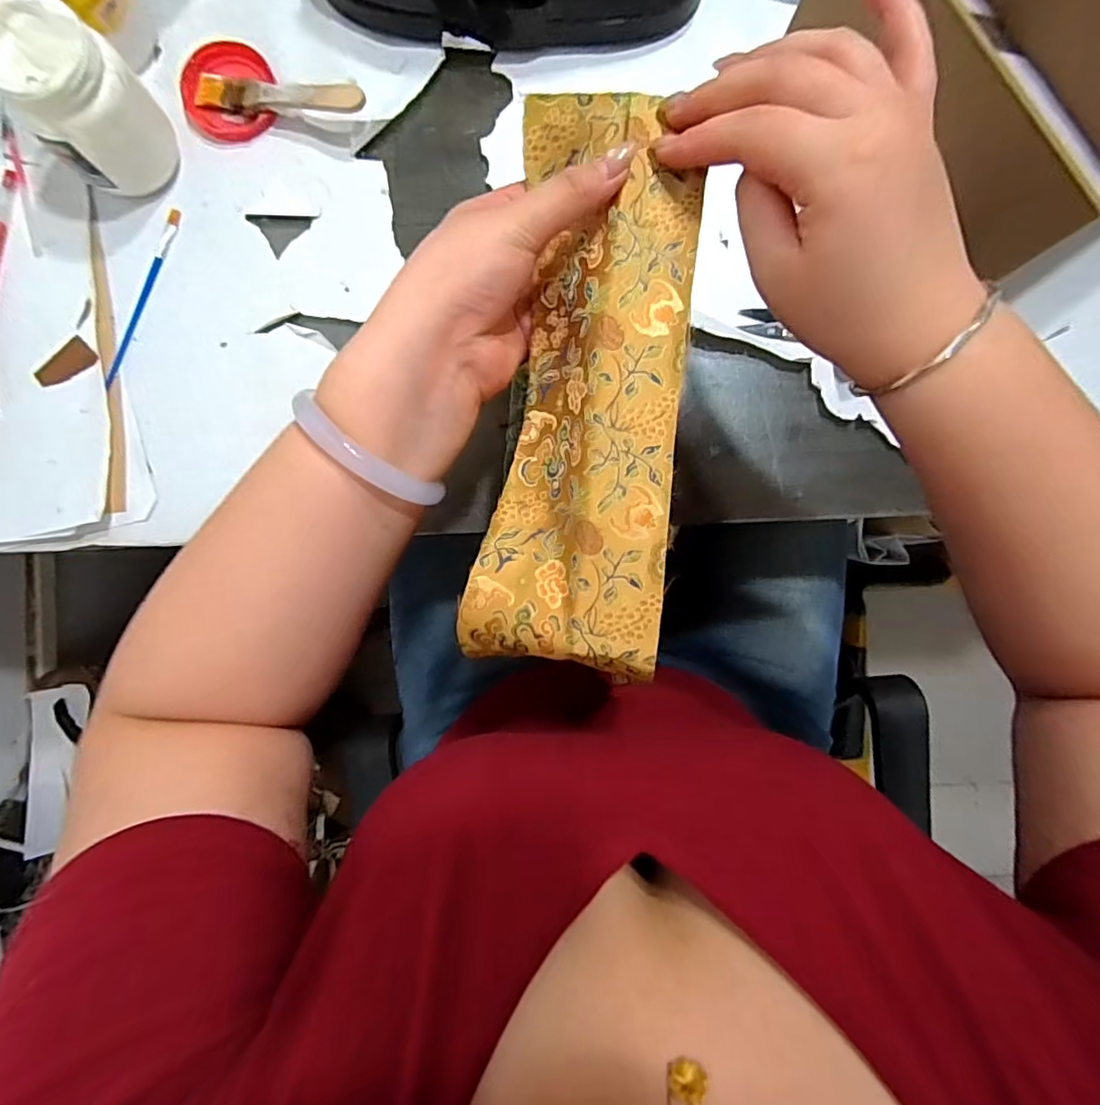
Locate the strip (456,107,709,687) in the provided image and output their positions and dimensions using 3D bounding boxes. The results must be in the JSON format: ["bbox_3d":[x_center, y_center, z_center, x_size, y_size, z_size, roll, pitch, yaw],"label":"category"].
[{"bbox_3d":[0.018,-0.083,0.279,0.089,0.040,0.271,6,88,-2],"label":"strip"}]

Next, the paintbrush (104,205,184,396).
[{"bbox_3d":[-0.310,-0.193,0.426,0.010,0.004,0.143,20,88,-1],"label":"paintbrush"}]

